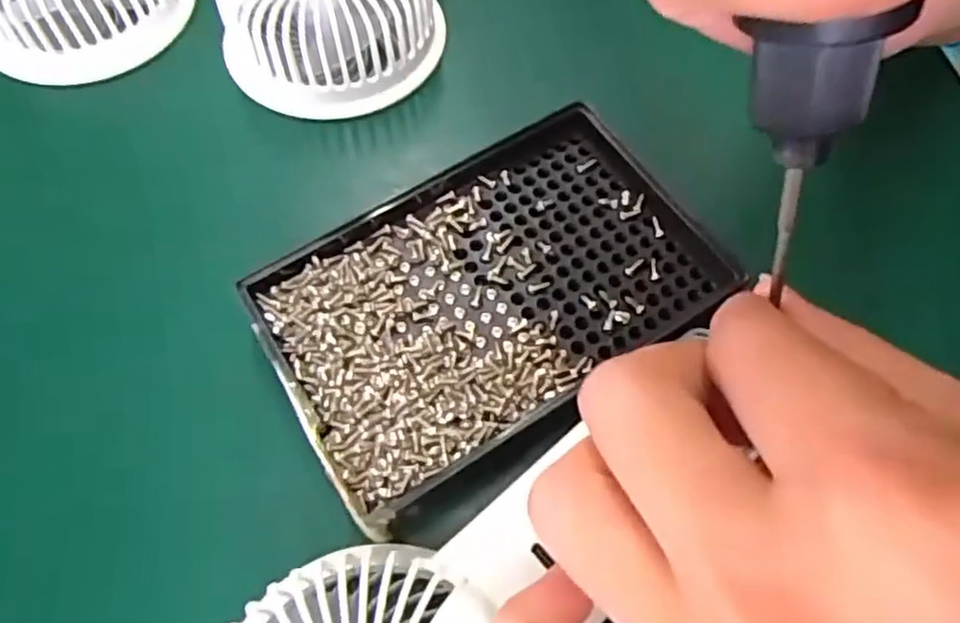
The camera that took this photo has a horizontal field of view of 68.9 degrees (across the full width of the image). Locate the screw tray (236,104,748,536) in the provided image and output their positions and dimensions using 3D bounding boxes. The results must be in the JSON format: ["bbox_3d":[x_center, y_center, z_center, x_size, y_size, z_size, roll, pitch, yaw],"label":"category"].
[{"bbox_3d":[0.003,-0.010,0.224,0.142,0.009,0.089,-32,68,-15],"label":"screw tray"}]

